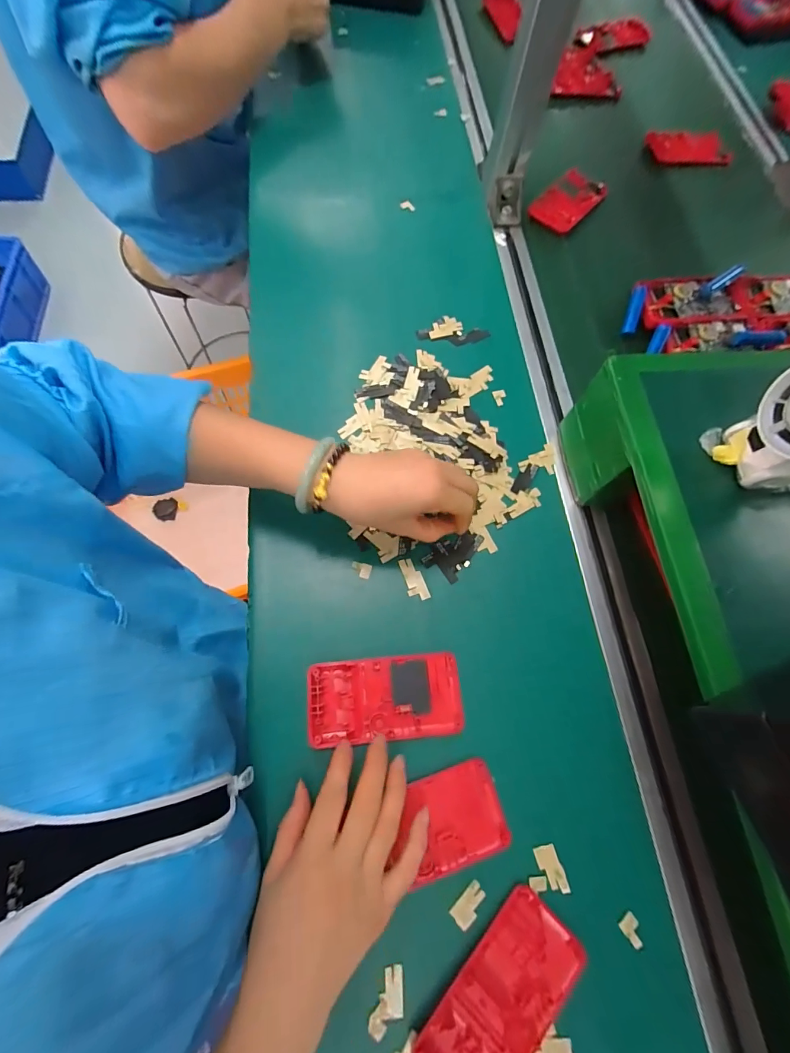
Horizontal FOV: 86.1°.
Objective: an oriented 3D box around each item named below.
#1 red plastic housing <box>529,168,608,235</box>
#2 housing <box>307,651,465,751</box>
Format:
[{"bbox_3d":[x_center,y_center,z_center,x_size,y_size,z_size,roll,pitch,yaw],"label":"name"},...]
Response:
[{"bbox_3d":[0.224,-0.425,0.551,0.058,0.015,0.115,38,72,8],"label":"red plastic housing"},{"bbox_3d":[-0.008,0.138,0.340,0.121,0.011,0.062,-4,71,-3],"label":"housing"}]

